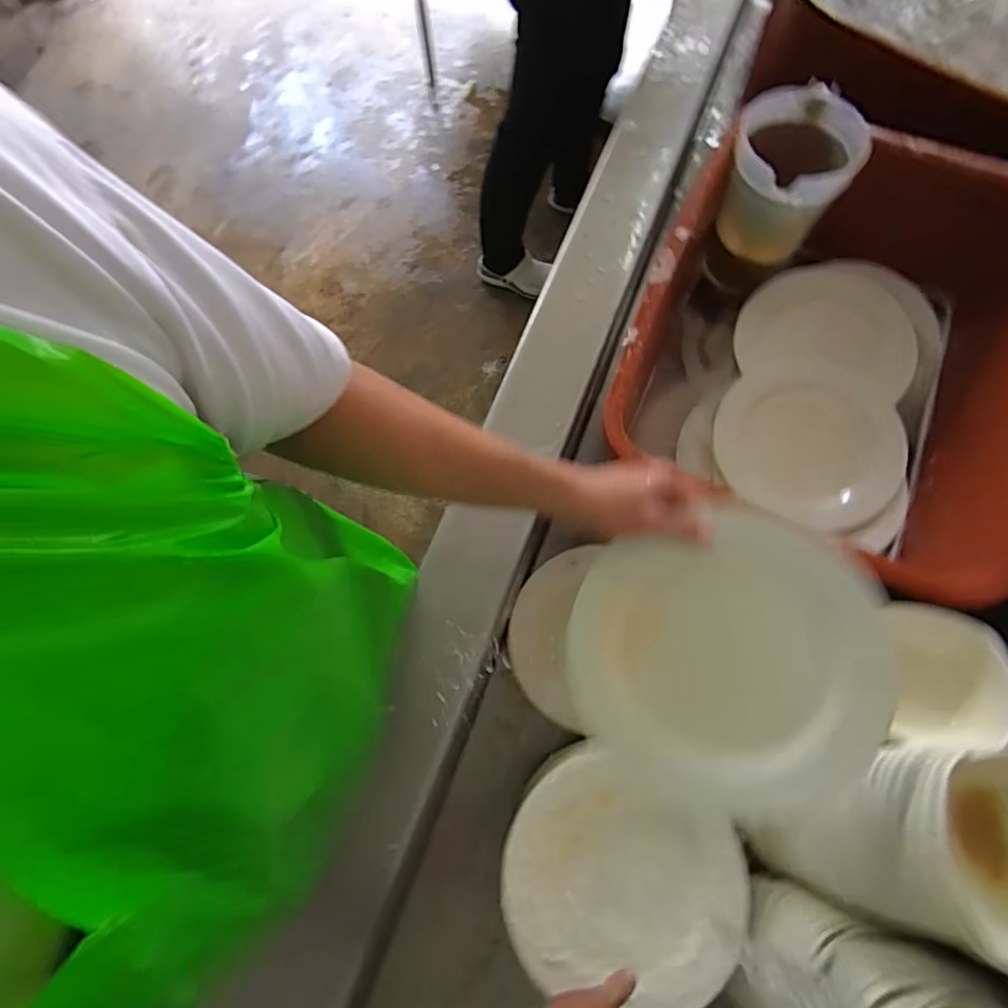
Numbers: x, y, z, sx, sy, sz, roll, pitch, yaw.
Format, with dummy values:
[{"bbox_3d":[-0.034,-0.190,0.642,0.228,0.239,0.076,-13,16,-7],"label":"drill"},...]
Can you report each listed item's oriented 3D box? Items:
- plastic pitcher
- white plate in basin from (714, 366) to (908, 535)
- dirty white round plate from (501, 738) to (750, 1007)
[{"bbox_3d":[0.351,-0.408,0.722,0.143,0.137,0.149,23,74,9],"label":"plastic pitcher"},{"bbox_3d":[0.401,-0.081,0.747,0.228,0.025,0.217,0,72,1],"label":"white plate in basin"},{"bbox_3d":[0.119,0.382,0.569,0.234,0.031,0.205,29,75,10],"label":"dirty white round plate"}]

